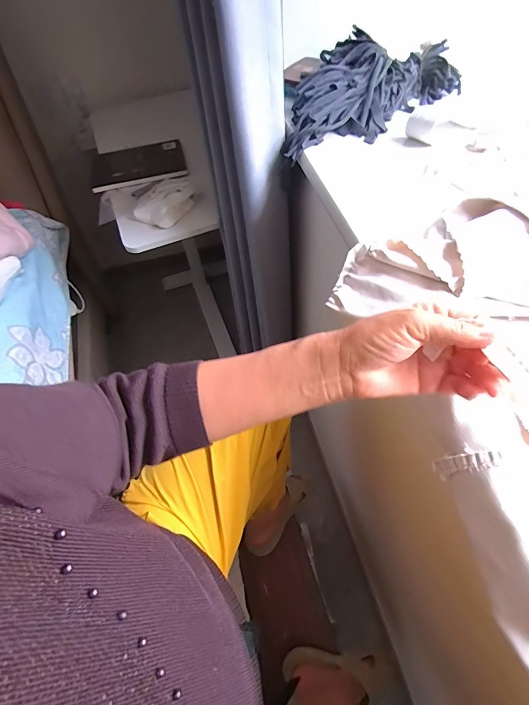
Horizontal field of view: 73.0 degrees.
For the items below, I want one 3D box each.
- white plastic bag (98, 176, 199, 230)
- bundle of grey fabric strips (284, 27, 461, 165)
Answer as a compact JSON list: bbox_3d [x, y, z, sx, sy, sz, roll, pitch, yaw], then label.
[{"bbox_3d":[-0.282,-0.366,0.849,0.235,0.065,0.170,-12,57,-5],"label":"white plastic bag"},{"bbox_3d":[0.162,-0.479,0.645,0.360,0.083,0.202,-36,62,-19],"label":"bundle of grey fabric strips"}]

